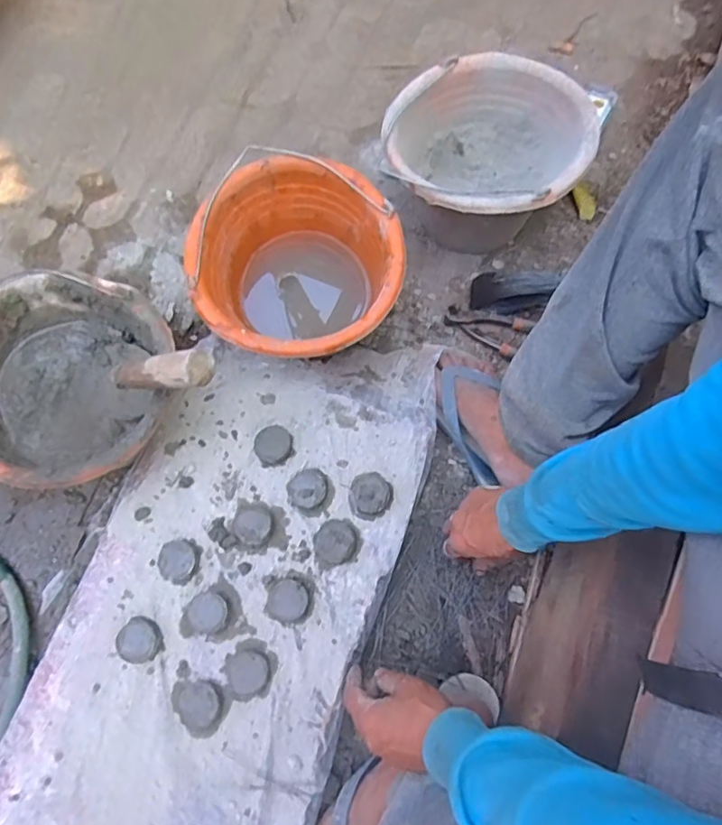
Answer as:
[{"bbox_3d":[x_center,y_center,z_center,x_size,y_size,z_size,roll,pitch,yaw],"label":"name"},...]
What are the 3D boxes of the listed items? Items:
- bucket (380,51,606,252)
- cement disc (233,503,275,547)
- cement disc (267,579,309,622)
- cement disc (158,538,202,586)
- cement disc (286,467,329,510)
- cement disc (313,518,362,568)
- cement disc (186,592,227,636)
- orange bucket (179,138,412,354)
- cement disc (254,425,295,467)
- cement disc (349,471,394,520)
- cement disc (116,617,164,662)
[{"bbox_3d":[0.162,-0.329,0.801,0.243,0.178,0.240,0,71,0],"label":"bucket"},{"bbox_3d":[-0.122,0.127,0.655,0.043,0.021,0.049,9,71,3],"label":"cement disc"},{"bbox_3d":[-0.078,0.204,0.627,0.042,0.022,0.042,0,71,0],"label":"cement disc"},{"bbox_3d":[-0.205,0.165,0.645,0.046,0.020,0.048,0,71,0],"label":"cement disc"},{"bbox_3d":[-0.062,0.087,0.669,0.046,0.021,0.048,0,71,0],"label":"cement disc"},{"bbox_3d":[-0.027,0.144,0.647,0.053,0.021,0.051,0,71,0],"label":"cement disc"},{"bbox_3d":[-0.167,0.218,0.625,0.045,0.022,0.041,0,71,0],"label":"cement disc"},{"bbox_3d":[-0.076,-0.161,0.743,0.246,0.181,0.243,0,71,0],"label":"orange bucket"},{"bbox_3d":[-0.104,0.039,0.688,0.044,0.011,0.048,0,71,0],"label":"cement disc"},{"bbox_3d":[0.012,0.093,0.663,0.049,0.023,0.054,-4,71,-2],"label":"cement disc"},{"bbox_3d":[-0.239,0.246,0.619,0.043,0.025,0.042,0,71,0],"label":"cement disc"}]

